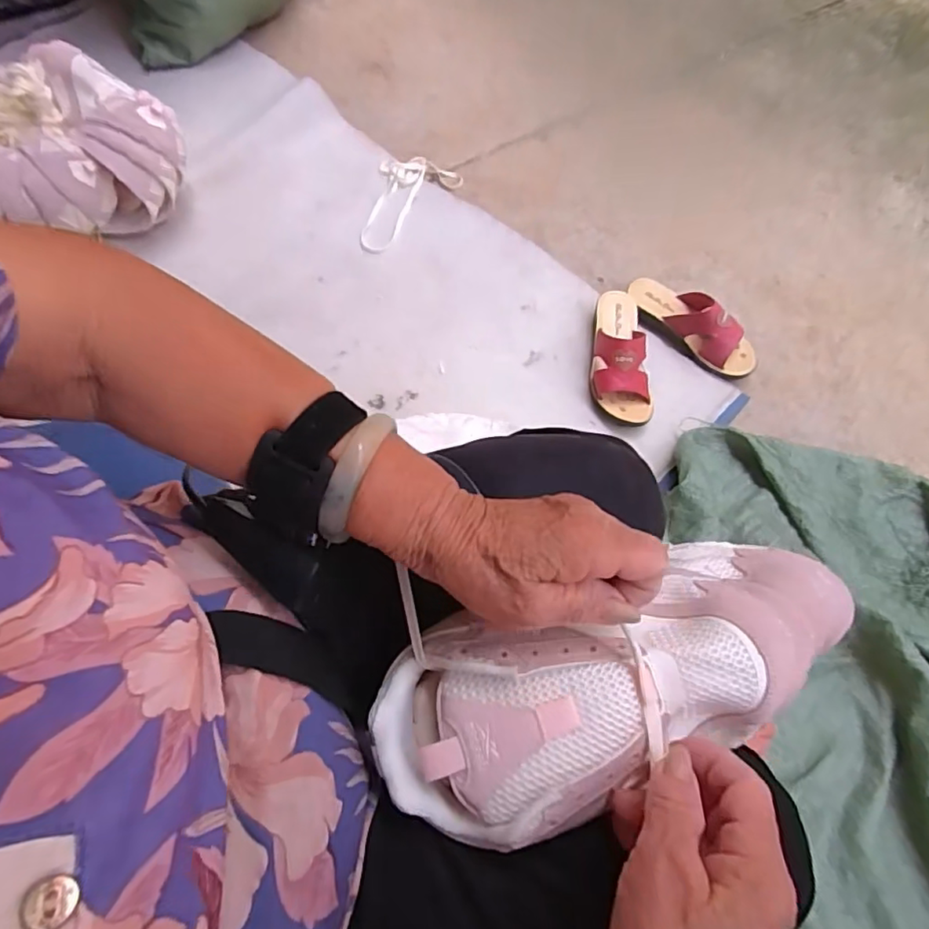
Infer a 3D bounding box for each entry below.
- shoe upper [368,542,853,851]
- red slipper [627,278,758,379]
[{"bbox_3d":[0.093,0.109,0.315,0.282,0.070,0.102,-17,68,-10],"label":"shoe upper"},{"bbox_3d":[0.366,-0.229,0.915,0.076,0.071,0.229,-41,74,-18],"label":"red slipper"}]

